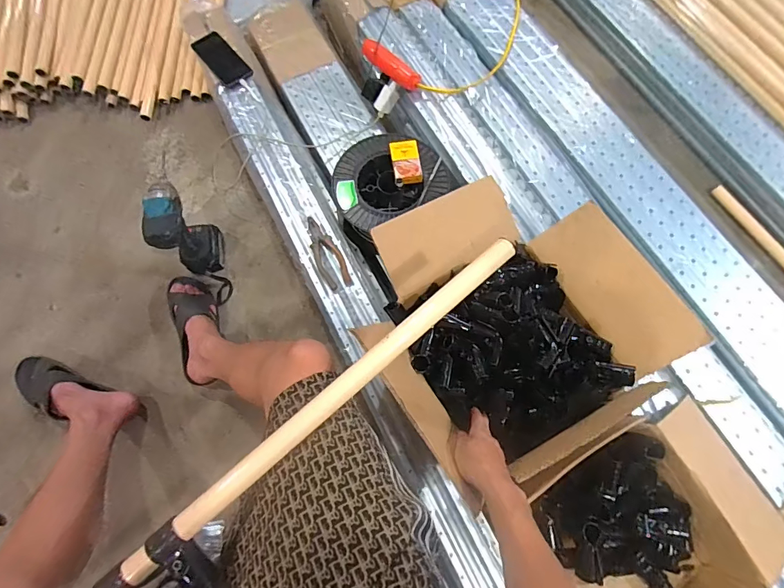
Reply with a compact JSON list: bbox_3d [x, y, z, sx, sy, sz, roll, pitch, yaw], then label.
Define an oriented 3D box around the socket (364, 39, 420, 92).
[{"bbox_3d":[-0.005,-0.537,0.964,0.168,0.030,0.051,43,76,12],"label":"socket"}]

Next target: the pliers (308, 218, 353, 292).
[{"bbox_3d":[-0.138,-0.088,0.840,0.054,0.022,0.168,-22,74,-8],"label":"pliers"}]

